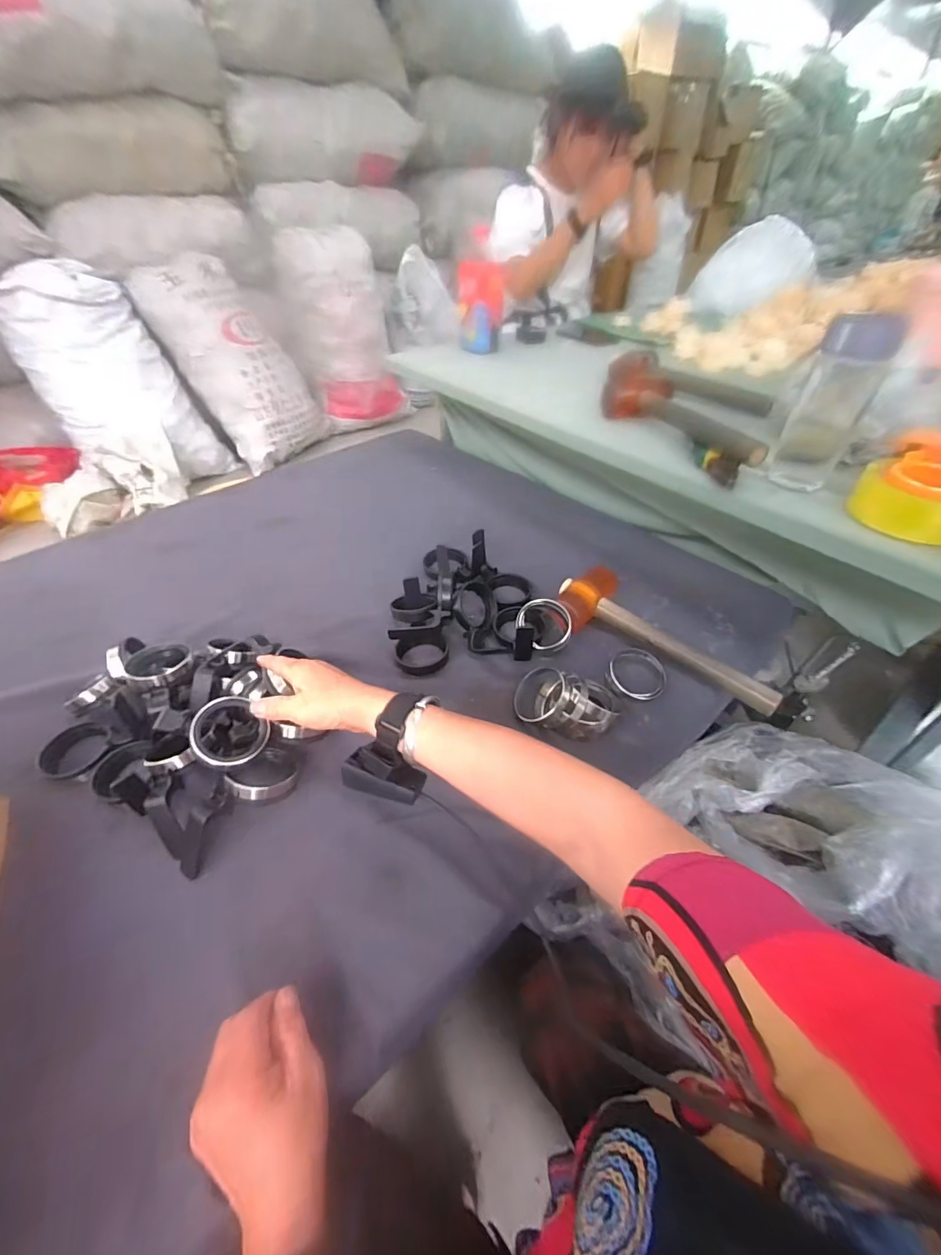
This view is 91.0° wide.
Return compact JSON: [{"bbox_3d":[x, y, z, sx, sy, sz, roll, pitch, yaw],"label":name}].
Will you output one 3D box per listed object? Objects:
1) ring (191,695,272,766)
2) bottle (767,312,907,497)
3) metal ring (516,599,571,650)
[{"bbox_3d":[-0.242,0.105,0.464,0.066,0.009,0.070,7,75,-29],"label":"ring"},{"bbox_3d":[0.378,-0.225,0.492,0.066,0.169,0.061,27,50,26],"label":"bottle"},{"bbox_3d":[0.095,-0.004,0.604,0.069,0.014,0.066,-1,84,9],"label":"metal ring"}]

